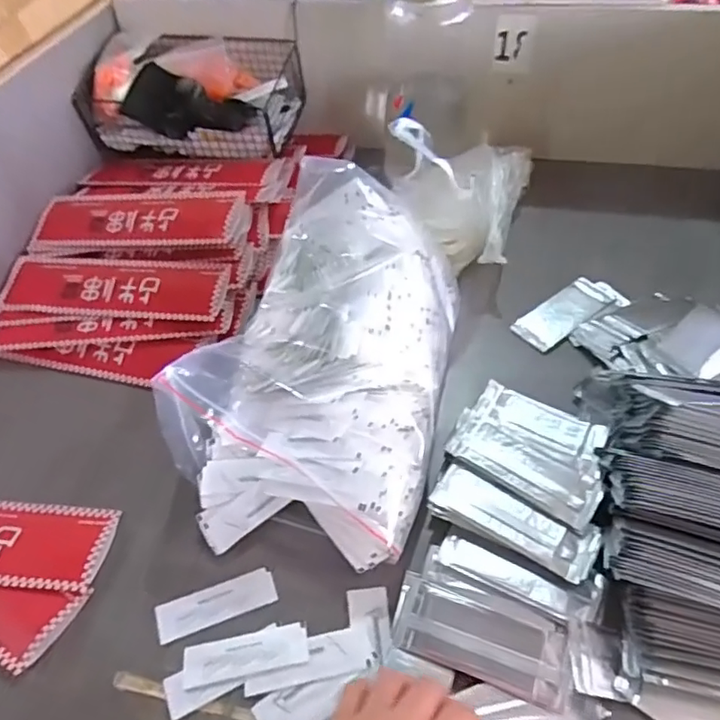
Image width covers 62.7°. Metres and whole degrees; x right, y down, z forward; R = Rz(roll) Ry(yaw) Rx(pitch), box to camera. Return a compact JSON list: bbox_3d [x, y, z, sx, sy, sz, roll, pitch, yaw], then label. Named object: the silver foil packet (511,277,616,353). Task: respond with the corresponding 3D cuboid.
[{"bbox_3d":[0.222,-0.051,0.645,0.120,0.006,0.052,-33,55,-22],"label":"silver foil packet"}]

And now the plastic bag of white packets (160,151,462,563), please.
[{"bbox_3d":[-0.025,-0.012,0.541,0.201,0.143,0.332,10,51,13],"label":"plastic bag of white packets"}]

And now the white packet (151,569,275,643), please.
[{"bbox_3d":[-0.114,0.193,0.469,0.093,0.004,0.031,-17,50,-10],"label":"white packet"}]

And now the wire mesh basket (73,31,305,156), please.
[{"bbox_3d":[-0.220,-0.354,0.780,0.258,0.095,0.149,6,50,9],"label":"wire mesh basket"}]

